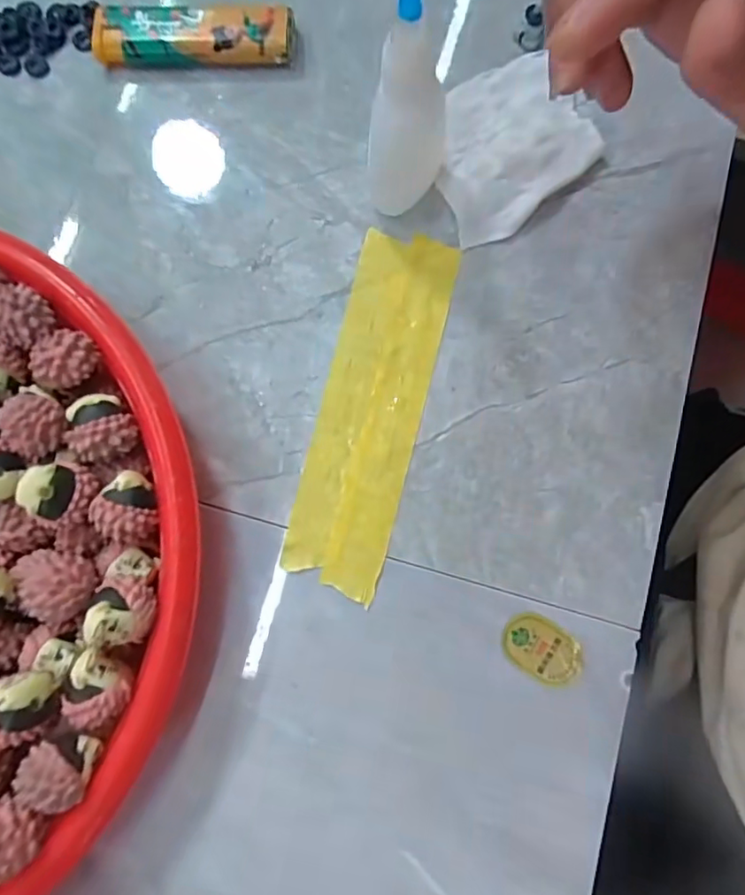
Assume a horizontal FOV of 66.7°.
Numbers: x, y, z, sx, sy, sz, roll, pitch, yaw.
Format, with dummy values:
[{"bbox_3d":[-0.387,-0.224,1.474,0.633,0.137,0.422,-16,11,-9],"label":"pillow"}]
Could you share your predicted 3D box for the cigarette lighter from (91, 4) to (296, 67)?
[{"bbox_3d":[-0.071,-0.164,0.225,0.077,0.012,0.021,0,79,-1],"label":"cigarette lighter"}]

